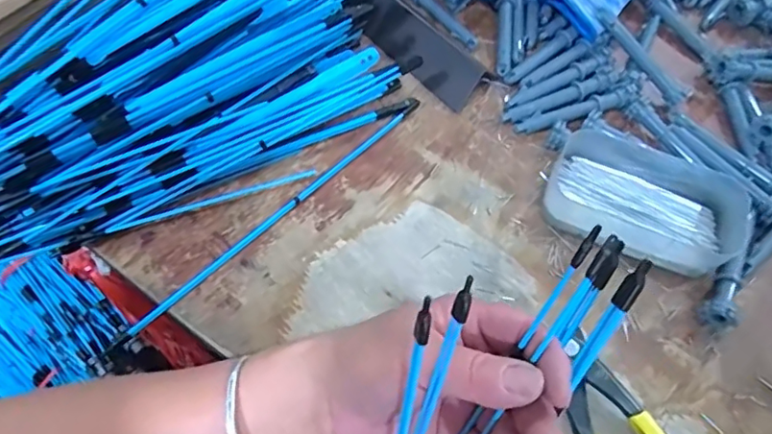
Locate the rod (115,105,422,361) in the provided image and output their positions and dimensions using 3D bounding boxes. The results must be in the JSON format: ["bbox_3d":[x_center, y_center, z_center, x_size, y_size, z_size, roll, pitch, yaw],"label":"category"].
[{"bbox_3d":[-0.068,-0.003,0.359,0.007,0.008,0.256,41,67,17],"label":"rod"}]

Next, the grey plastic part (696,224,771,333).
[{"bbox_3d":[0.261,0.011,0.355,0.170,0.028,0.025,-36,69,-19],"label":"grey plastic part"}]

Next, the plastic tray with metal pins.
[{"bbox_3d":[0.173,-0.008,0.362,0.122,0.025,0.072,24,63,10],"label":"plastic tray with metal pins"}]

